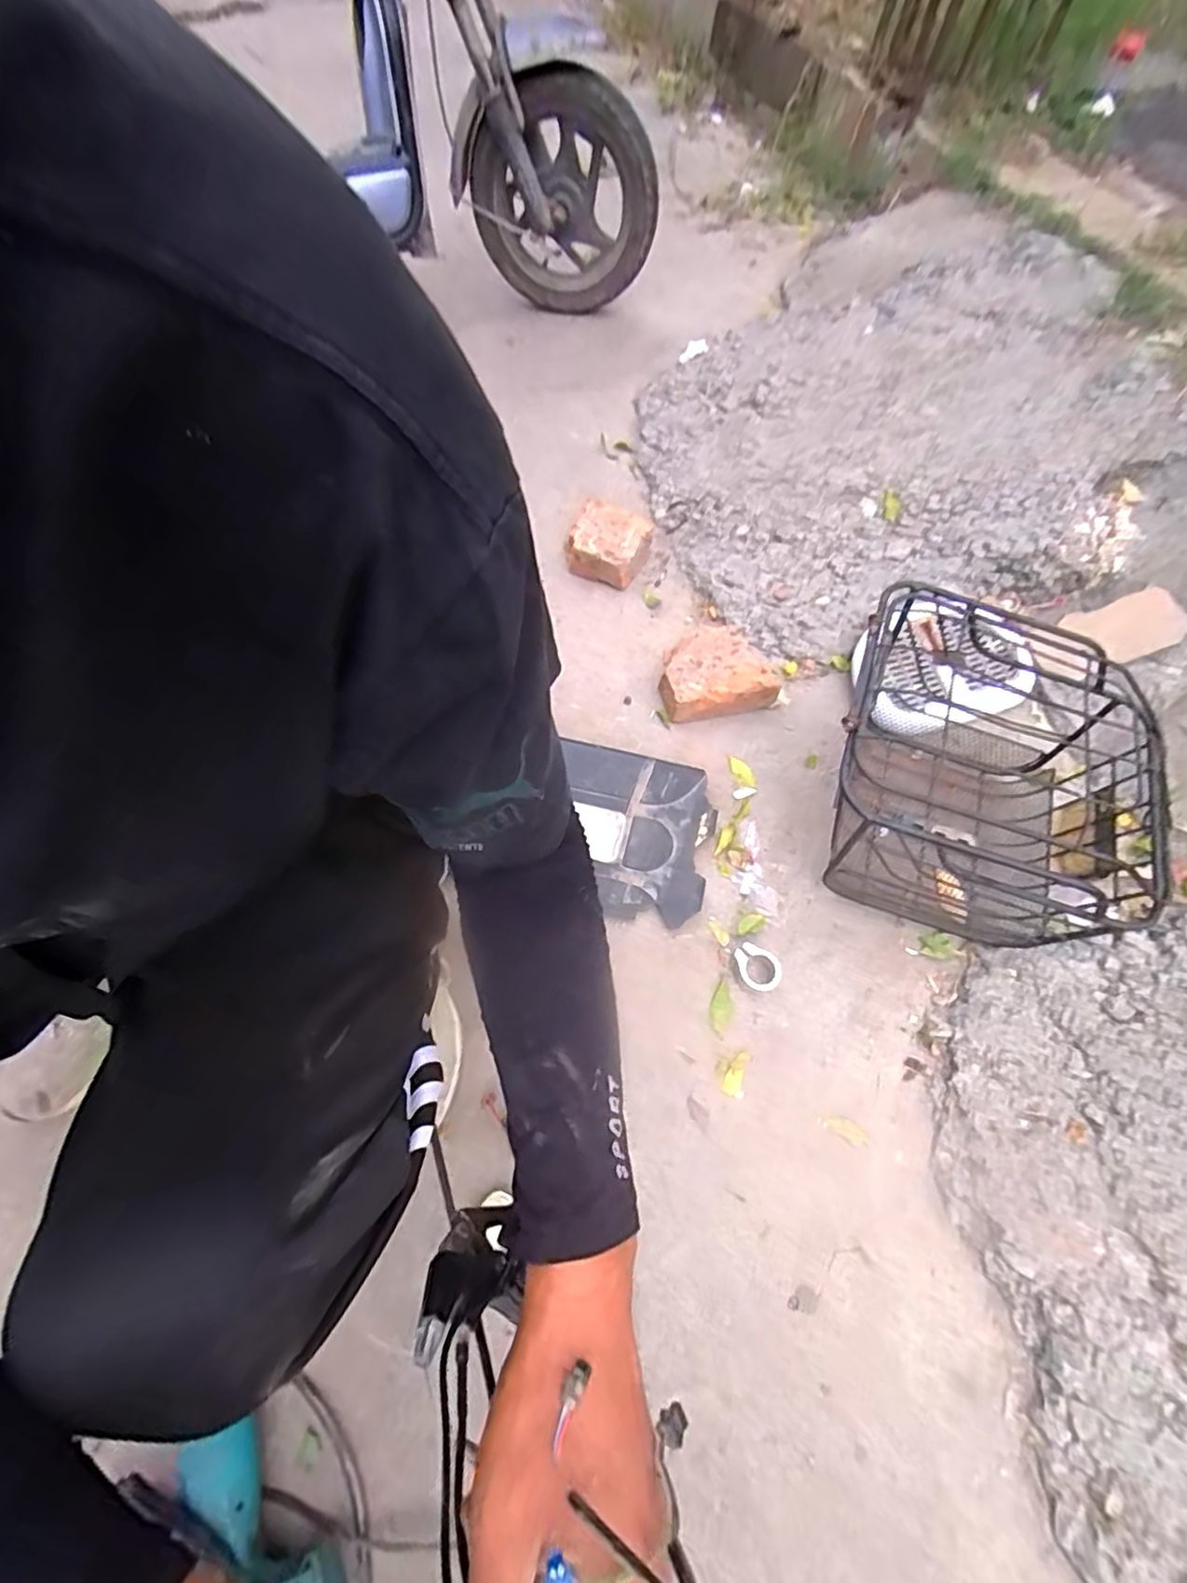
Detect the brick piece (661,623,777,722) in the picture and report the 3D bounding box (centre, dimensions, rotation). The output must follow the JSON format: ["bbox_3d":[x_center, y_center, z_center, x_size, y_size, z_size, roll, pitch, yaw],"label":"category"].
[{"bbox_3d":[0.163,-0.159,0.847,0.167,0.048,0.132,-6,60,-7],"label":"brick piece"}]

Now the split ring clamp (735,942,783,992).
[{"bbox_3d":[0.175,0.190,0.670,0.053,0.026,0.042,25,61,11],"label":"split ring clamp"}]

